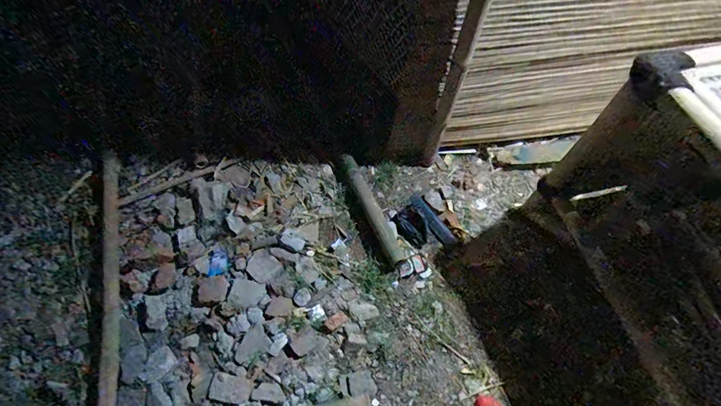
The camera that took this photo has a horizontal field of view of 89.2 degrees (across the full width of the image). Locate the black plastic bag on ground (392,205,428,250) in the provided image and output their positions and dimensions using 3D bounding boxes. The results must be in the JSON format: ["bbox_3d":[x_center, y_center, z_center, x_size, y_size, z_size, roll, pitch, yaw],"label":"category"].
[{"bbox_3d":[0.251,0.114,1.743,0.163,0.035,0.201,-36,66,-21],"label":"black plastic bag on ground"}]

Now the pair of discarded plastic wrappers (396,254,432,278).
[{"bbox_3d":[0.225,0.273,1.551,0.142,0.031,0.114,-21,59,-13],"label":"pair of discarded plastic wrappers"}]

